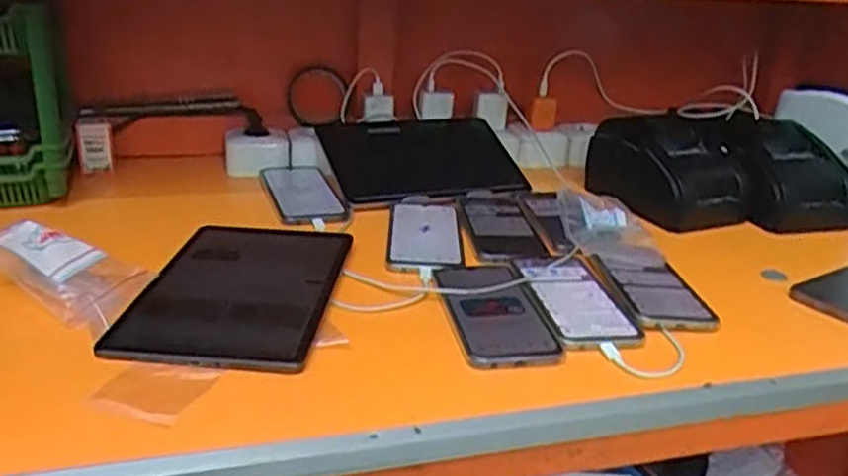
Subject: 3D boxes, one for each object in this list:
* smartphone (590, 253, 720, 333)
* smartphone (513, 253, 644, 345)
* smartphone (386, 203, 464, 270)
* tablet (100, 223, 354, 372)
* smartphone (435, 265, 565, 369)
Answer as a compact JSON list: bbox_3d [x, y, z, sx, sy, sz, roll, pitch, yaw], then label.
[{"bbox_3d":[0.221,0.049,0.733,0.077,0.012,0.138,1,23,-8],"label":"smartphone"},{"bbox_3d":[0.138,0.052,0.713,0.079,0.007,0.171,0,23,-11],"label":"smartphone"},{"bbox_3d":[0.000,-0.007,0.833,0.078,0.009,0.177,3,22,-2],"label":"smartphone"},{"bbox_3d":[-0.161,0.042,0.691,0.162,0.015,0.261,5,22,1],"label":"tablet"},{"bbox_3d":[0.061,0.063,0.677,0.075,0.013,0.171,0,23,-11],"label":"smartphone"}]

